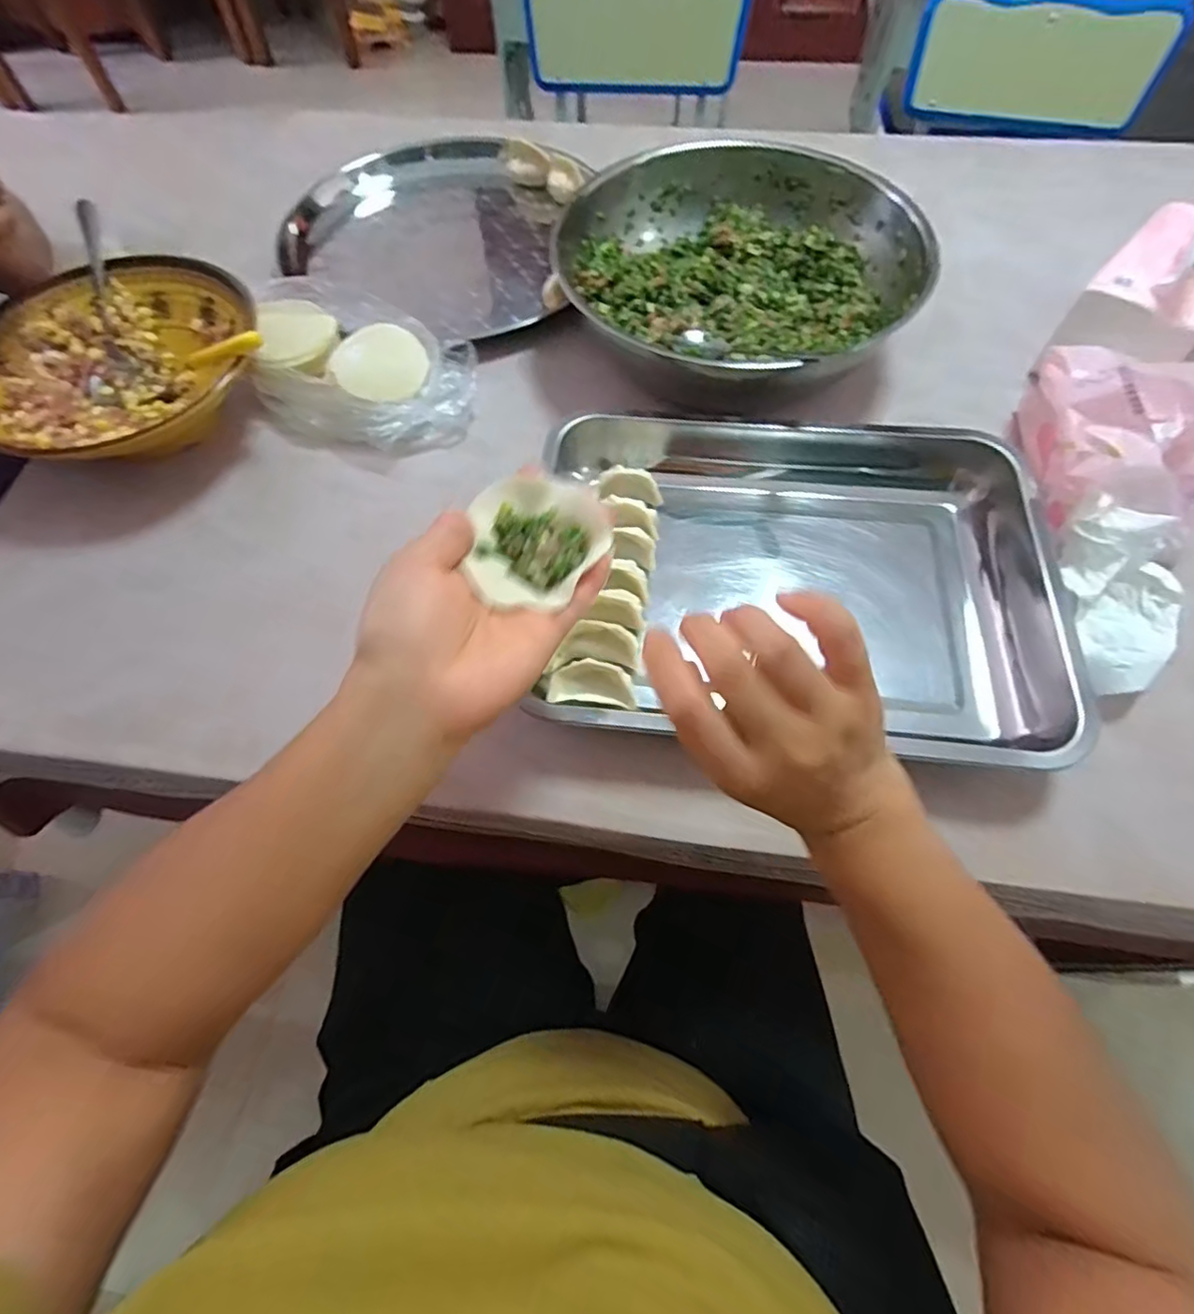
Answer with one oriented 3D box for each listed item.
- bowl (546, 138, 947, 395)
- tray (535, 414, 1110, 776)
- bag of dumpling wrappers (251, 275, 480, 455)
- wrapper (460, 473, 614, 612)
[{"bbox_3d":[0.130,-0.353,0.557,0.276,0.106,0.251,-1,64,2],"label":"bowl"},{"bbox_3d":[0.133,-0.064,0.442,0.338,0.063,0.283,5,64,5],"label":"tray"},{"bbox_3d":[-0.200,-0.249,0.531,0.183,0.069,0.133,19,66,11],"label":"bag of dumpling wrappers"},{"bbox_3d":[-0.034,-0.060,0.300,0.067,0.015,0.072,-1,64,2],"label":"wrapper"}]

